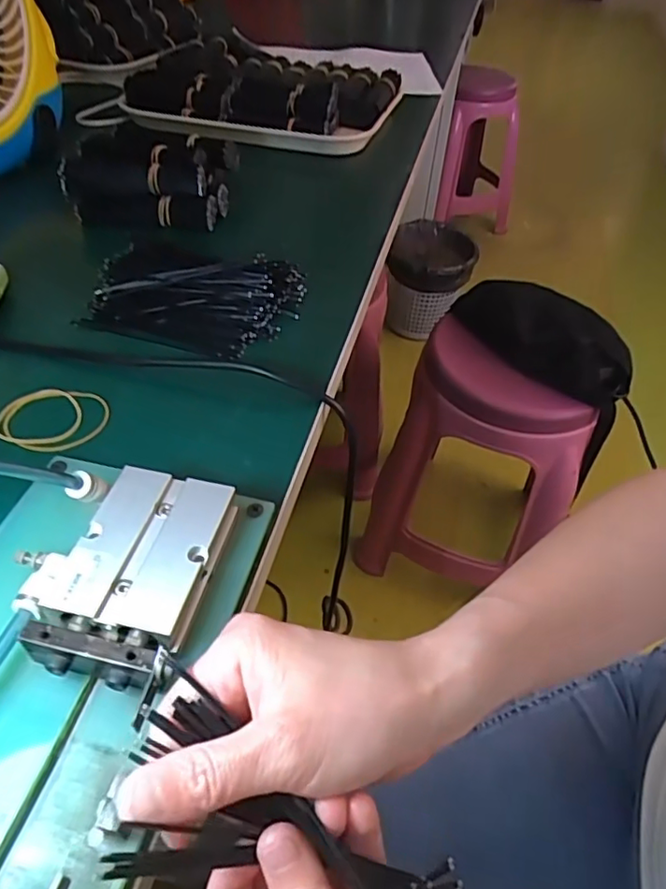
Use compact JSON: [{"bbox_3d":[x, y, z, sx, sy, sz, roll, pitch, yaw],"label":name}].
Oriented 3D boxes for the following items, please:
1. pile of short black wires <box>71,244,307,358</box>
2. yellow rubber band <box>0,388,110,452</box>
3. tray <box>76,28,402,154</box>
[{"bbox_3d":[-0.096,-0.109,0.414,0.138,0.032,0.099,14,47,8],"label":"pile of short black wires"},{"bbox_3d":[-0.160,-0.016,0.334,0.060,0.004,0.048,10,46,5],"label":"yellow rubber band"},{"bbox_3d":[-0.094,-0.426,0.693,0.322,0.049,0.214,13,47,7],"label":"tray"}]

